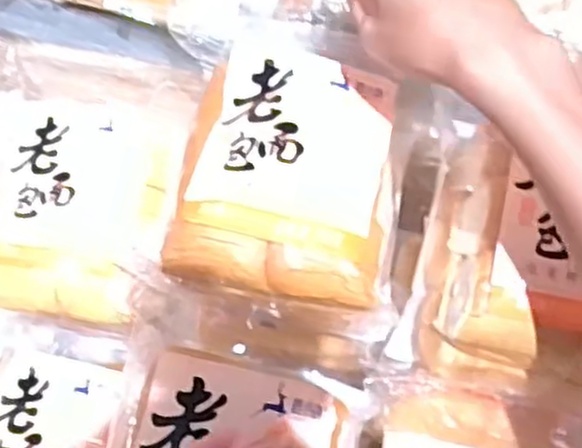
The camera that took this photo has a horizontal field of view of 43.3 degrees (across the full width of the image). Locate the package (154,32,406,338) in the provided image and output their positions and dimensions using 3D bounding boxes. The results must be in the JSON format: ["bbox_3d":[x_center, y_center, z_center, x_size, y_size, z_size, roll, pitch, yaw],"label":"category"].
[{"bbox_3d":[0.000,-0.032,0.471,0.137,0.060,0.160,7,57,4],"label":"package"}]

